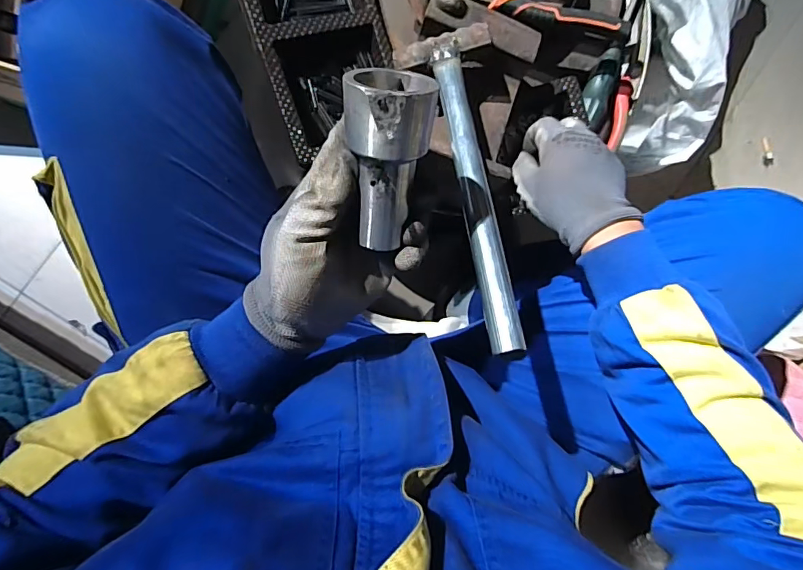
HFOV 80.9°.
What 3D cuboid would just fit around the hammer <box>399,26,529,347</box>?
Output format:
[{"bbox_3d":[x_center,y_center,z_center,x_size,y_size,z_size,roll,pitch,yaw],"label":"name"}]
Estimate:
[{"bbox_3d":[0.047,-0.080,0.327,0.063,0.024,0.263,-3,64,-9],"label":"hammer"}]

